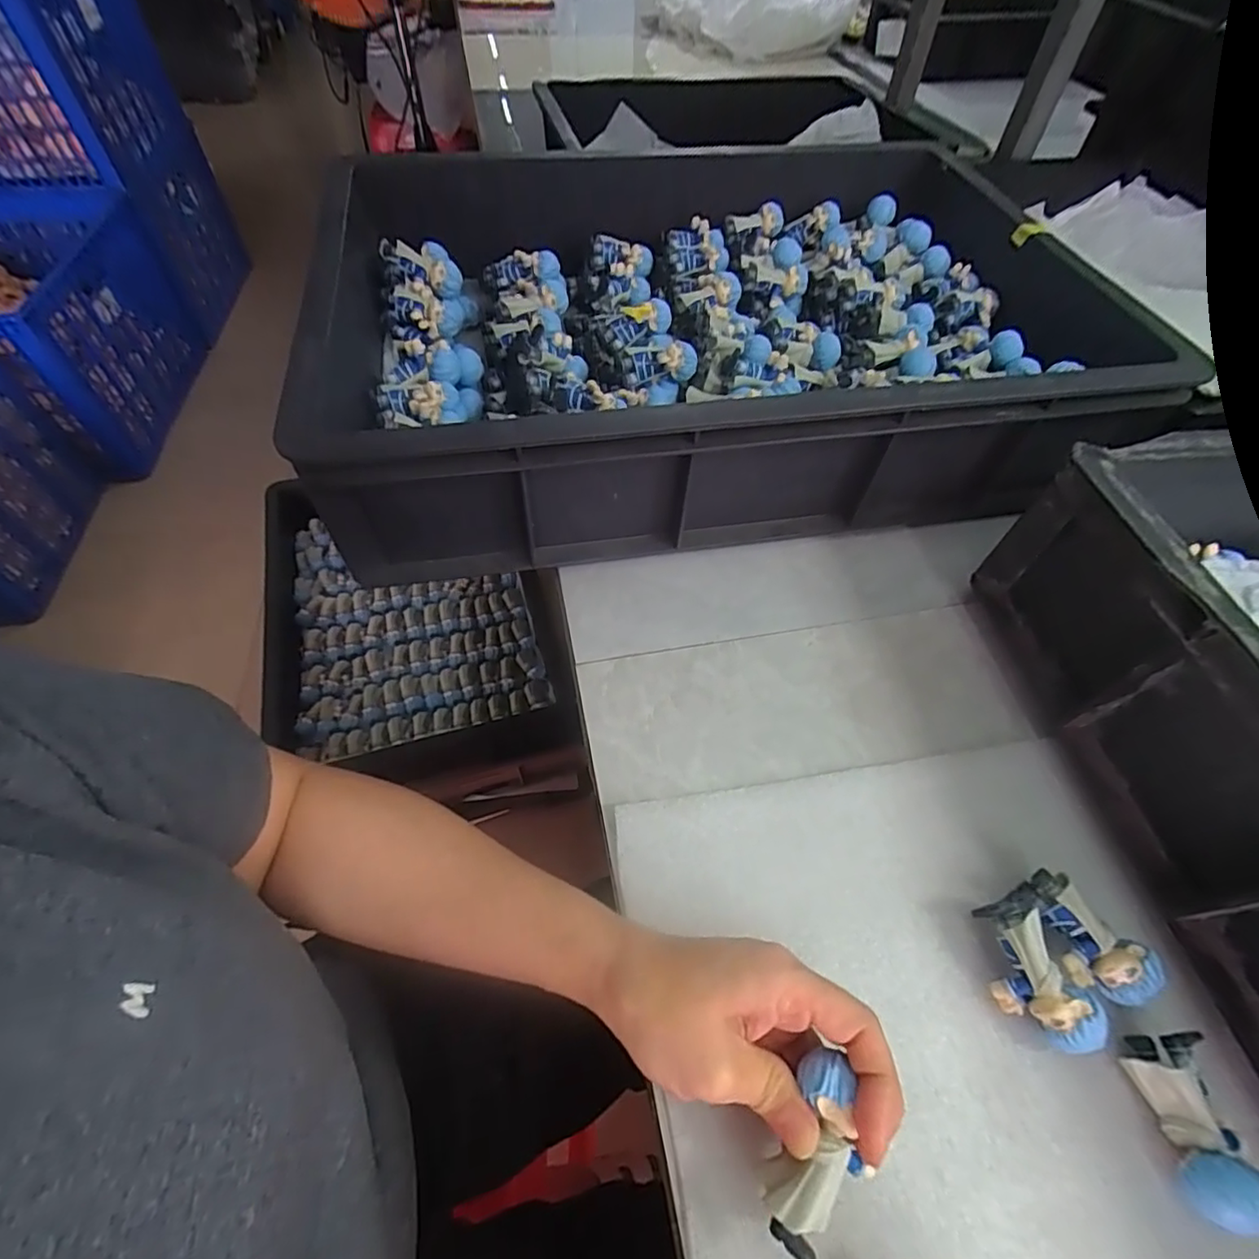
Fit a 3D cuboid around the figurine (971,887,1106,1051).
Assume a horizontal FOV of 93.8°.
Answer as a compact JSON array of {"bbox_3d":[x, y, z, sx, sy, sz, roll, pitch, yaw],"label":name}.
[{"bbox_3d":[0.188,0.157,0.274,0.034,0.032,0.065,-5,55,-6],"label":"figurine"}]

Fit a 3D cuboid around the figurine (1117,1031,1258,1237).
[{"bbox_3d":[0.236,0.208,0.247,0.030,0.026,0.061,-3,55,-5],"label":"figurine"}]

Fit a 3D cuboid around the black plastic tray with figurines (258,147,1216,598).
[{"bbox_3d":[0.064,-0.265,0.510,0.582,0.126,0.440,-8,56,-8],"label":"black plastic tray with figurines"}]

